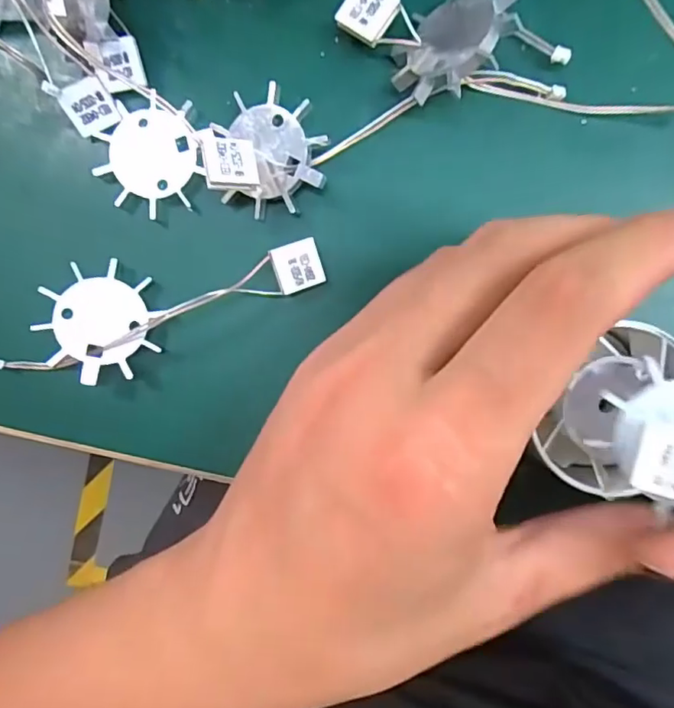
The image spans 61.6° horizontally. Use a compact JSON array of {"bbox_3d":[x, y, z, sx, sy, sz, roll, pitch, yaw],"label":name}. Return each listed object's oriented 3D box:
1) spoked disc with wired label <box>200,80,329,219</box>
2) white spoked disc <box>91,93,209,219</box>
[{"bbox_3d":[-0.022,-0.065,0.179,0.034,0.028,0.037,0,91,4],"label":"spoked disc with wired label"},{"bbox_3d":[-0.063,-0.066,0.189,0.033,0.004,0.037,-13,93,4],"label":"white spoked disc"}]

